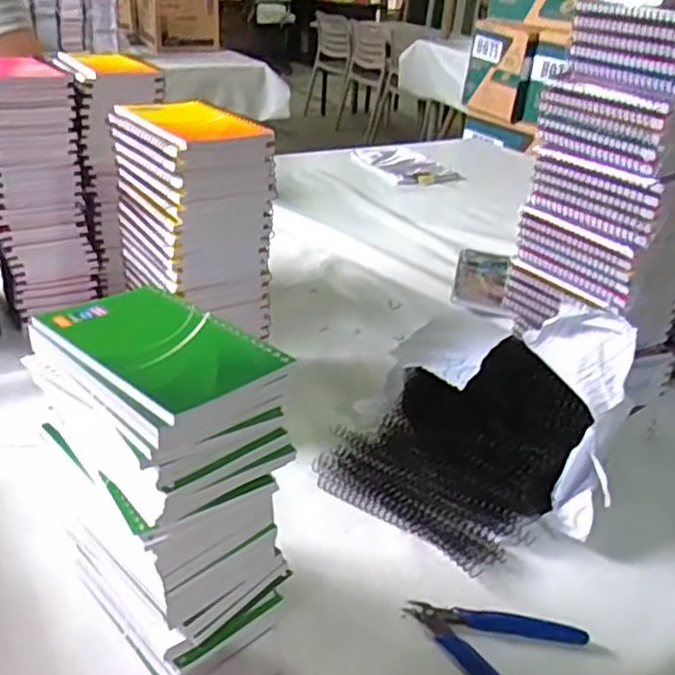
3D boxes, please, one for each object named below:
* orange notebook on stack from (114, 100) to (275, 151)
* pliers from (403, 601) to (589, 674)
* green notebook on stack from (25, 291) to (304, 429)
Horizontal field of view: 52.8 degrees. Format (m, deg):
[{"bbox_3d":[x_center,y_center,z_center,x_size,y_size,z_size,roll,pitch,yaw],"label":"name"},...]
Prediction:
[{"bbox_3d":[-0.130,-0.183,0.576,0.091,0.012,0.138,-18,37,-35],"label":"orange notebook on stack"},{"bbox_3d":[0.113,0.207,0.469,0.118,0.012,0.080,29,37,36],"label":"pliers"},{"bbox_3d":[-0.098,0.002,0.366,0.122,0.006,0.078,26,36,32],"label":"green notebook on stack"}]

